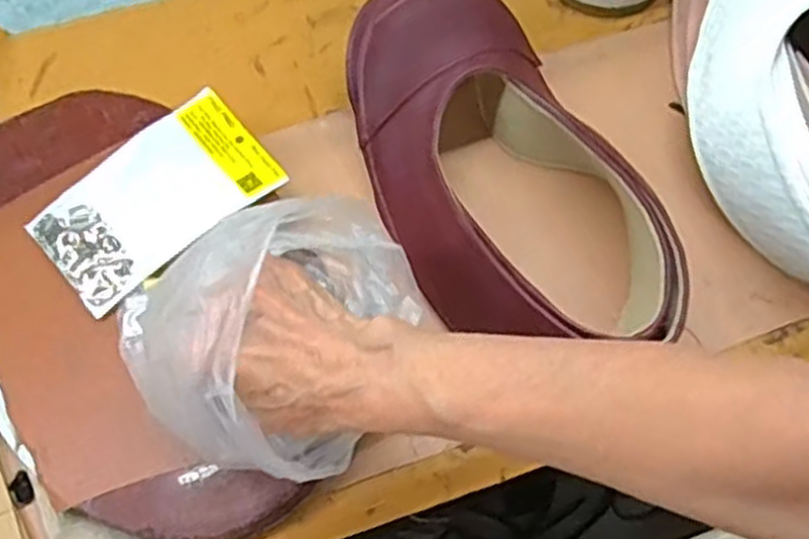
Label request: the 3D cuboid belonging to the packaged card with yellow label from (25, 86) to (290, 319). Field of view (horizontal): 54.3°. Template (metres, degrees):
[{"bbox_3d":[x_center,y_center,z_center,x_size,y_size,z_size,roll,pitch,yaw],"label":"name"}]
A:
[{"bbox_3d":[-0.152,-0.045,0.482,0.139,0.005,0.084,-39,73,-13],"label":"packaged card with yellow label"}]

